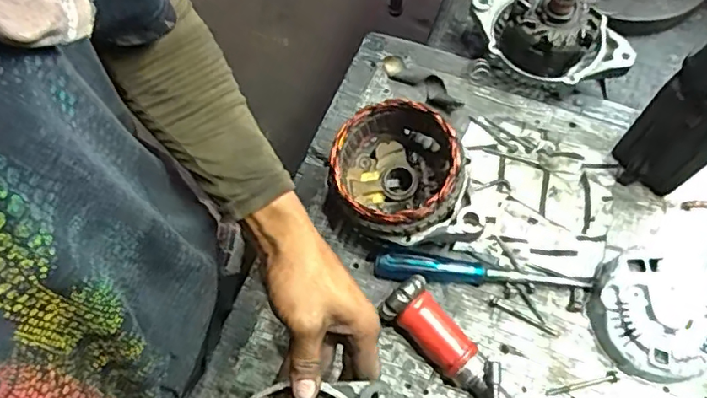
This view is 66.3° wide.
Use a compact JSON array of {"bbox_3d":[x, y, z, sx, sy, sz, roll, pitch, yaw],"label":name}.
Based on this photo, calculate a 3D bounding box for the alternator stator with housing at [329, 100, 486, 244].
[{"bbox_3d":[0.042,-0.015,0.501,0.119,0.107,0.121,-8,68,-2],"label":"alternator stator with housing"}]

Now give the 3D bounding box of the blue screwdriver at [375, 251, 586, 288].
[{"bbox_3d":[0.120,0.072,0.516,0.199,0.021,0.022,6,67,3],"label":"blue screwdriver"}]

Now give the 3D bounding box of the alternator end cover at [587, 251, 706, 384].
[{"bbox_3d":[0.274,0.107,0.492,0.110,0.036,0.106,10,67,5],"label":"alternator end cover"}]

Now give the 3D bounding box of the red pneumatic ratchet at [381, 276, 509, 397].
[{"bbox_3d":[0.093,0.134,0.481,0.156,0.052,0.047,40,73,16],"label":"red pneumatic ratchet"}]

